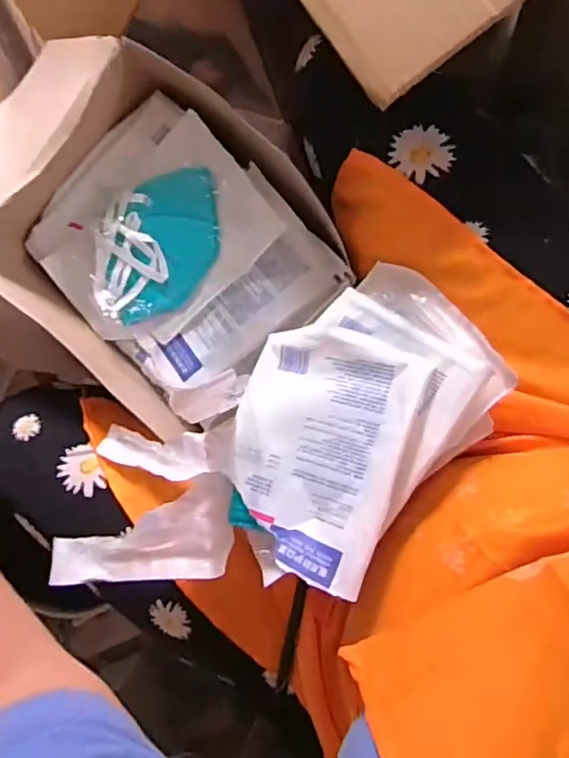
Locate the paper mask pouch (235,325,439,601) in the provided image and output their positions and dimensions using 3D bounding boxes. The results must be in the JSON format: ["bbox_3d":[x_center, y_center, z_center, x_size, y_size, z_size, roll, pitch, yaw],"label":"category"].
[{"bbox_3d":[0.017,0.044,0.382,0.120,0.017,0.151,14,81,30],"label":"paper mask pouch"}]

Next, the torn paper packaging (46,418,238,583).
[{"bbox_3d":[-0.095,0.088,0.430,0.129,0.029,0.118,-5,62,16],"label":"torn paper packaging"}]

